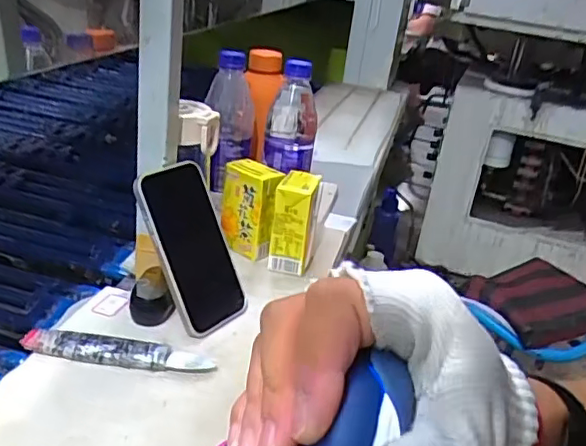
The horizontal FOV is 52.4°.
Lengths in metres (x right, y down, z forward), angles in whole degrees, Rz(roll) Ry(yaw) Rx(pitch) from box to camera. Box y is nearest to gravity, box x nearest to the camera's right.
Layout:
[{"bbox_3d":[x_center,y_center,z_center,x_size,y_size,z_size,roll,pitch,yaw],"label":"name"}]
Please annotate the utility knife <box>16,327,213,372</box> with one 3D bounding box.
[{"bbox_3d":[-0.153,0.111,0.519,0.164,0.018,0.025,7,25,0],"label":"utility knife"}]

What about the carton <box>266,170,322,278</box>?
[{"bbox_3d":[0.003,0.000,0.692,0.047,0.108,0.060,10,25,7],"label":"carton"}]

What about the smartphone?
[{"bbox_3d":[-0.095,0.022,0.580,0.015,0.159,0.091,-14,13,42],"label":"smartphone"}]

